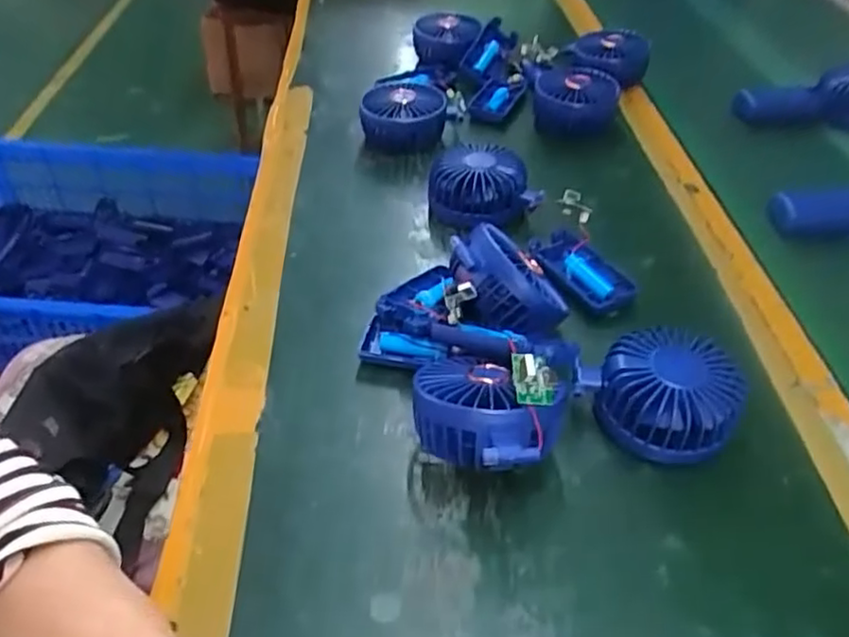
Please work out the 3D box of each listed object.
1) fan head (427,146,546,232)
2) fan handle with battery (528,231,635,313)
[{"bbox_3d":[0.048,-0.113,0.577,0.082,0.047,0.091,-21,47,-20],"label":"fan head"},{"bbox_3d":[0.124,-0.037,0.519,0.049,0.016,0.084,-23,47,-22],"label":"fan handle with battery"}]

